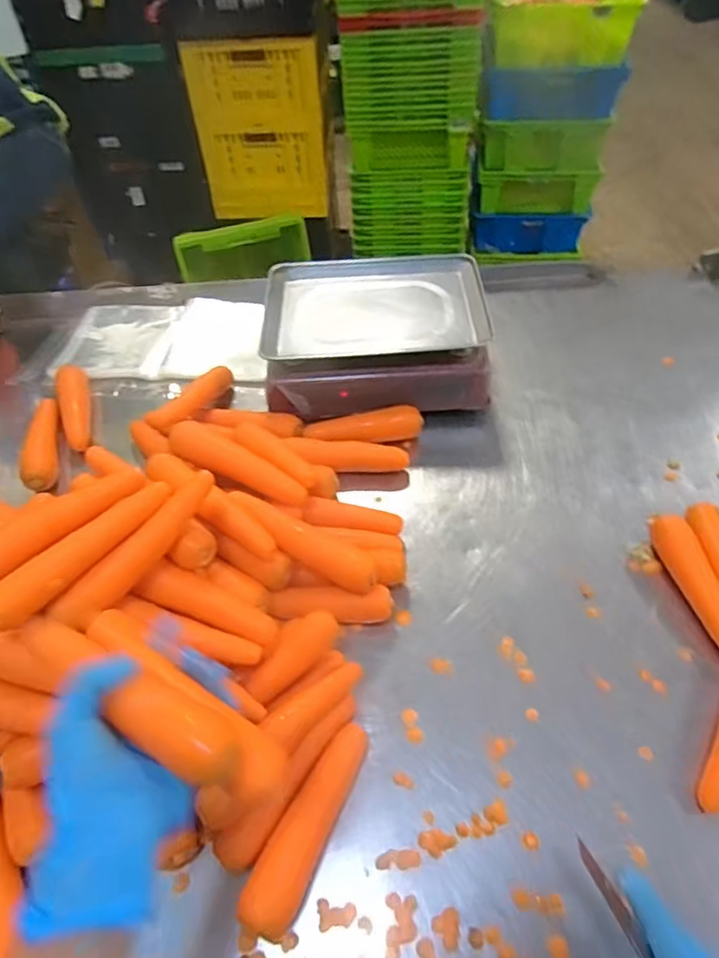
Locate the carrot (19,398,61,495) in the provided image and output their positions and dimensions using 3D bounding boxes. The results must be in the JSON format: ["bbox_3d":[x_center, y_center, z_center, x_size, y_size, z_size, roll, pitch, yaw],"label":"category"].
[{"bbox_3d":[-0.462,-0.054,0.834,0.051,0.034,0.168,-15,51,-8],"label":"carrot"}]

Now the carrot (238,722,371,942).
[{"bbox_3d":[-0.044,0.303,0.509,0.045,0.039,0.173,17,54,17],"label":"carrot"}]

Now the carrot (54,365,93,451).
[{"bbox_3d":[-0.439,-0.110,0.879,0.042,0.034,0.187,-16,52,-9],"label":"carrot"}]

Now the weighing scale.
[{"bbox_3d":[0.028,-0.228,0.911,0.336,0.114,0.293,-3,51,1],"label":"weighing scale"}]

